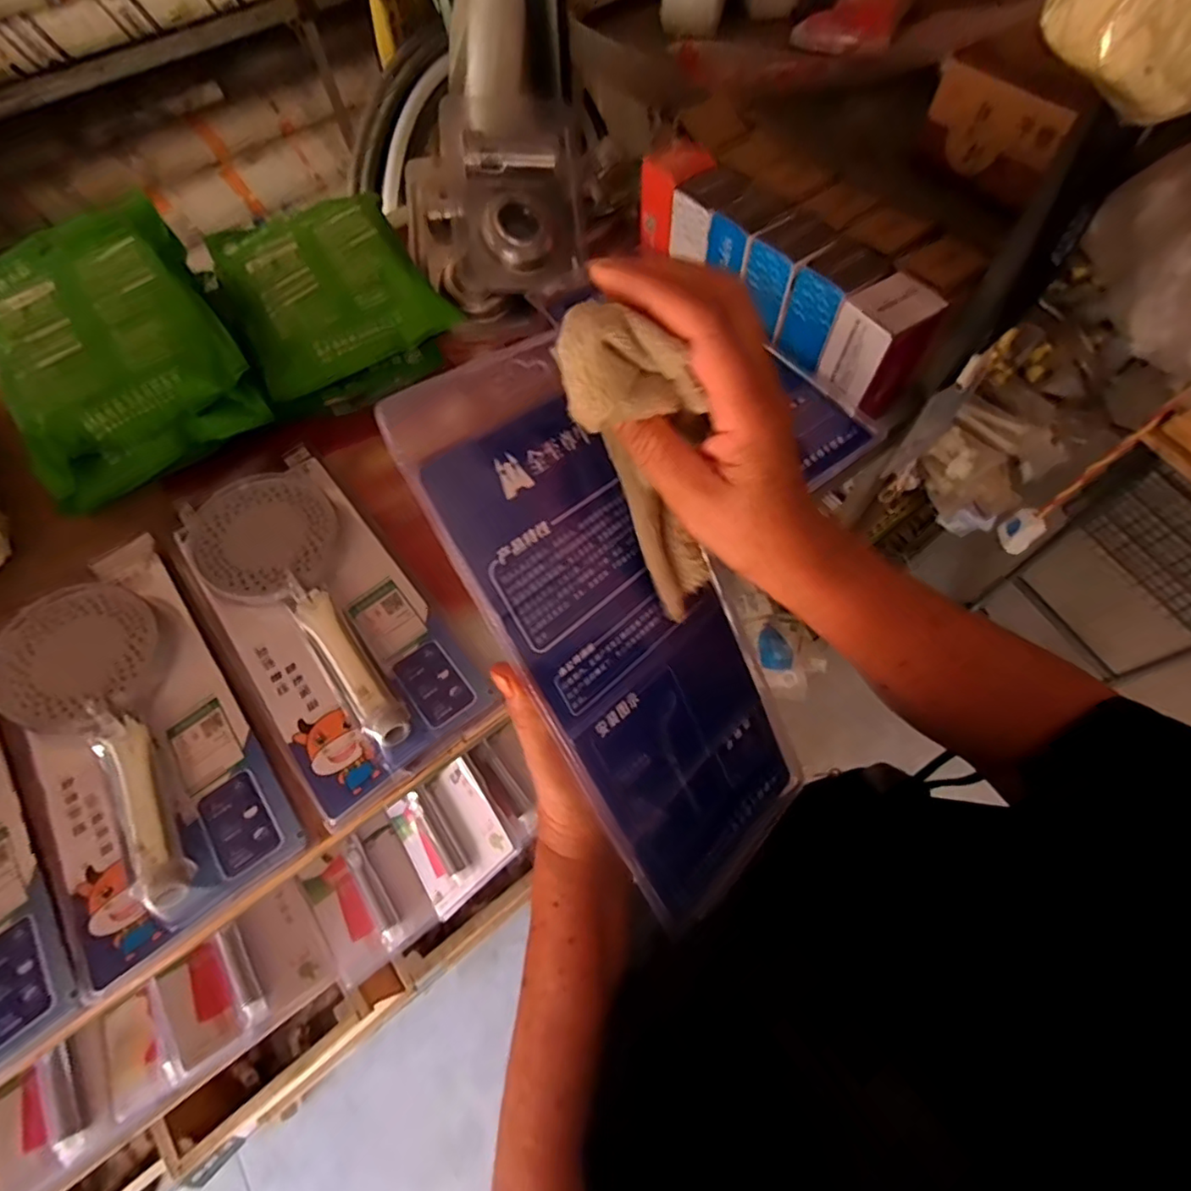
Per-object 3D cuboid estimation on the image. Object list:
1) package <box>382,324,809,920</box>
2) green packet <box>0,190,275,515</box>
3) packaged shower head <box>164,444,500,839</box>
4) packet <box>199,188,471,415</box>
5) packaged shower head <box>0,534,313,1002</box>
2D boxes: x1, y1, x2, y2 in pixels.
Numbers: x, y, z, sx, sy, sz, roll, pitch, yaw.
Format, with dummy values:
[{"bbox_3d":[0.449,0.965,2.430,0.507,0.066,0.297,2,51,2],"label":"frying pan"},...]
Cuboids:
[{"bbox_3d":[0.027,0.028,0.311,0.137,0.033,0.318,-39,113,-31],"label":"package"},{"bbox_3d":[-0.418,-0.217,0.502,0.179,0.084,0.257,-32,67,-13],"label":"green packet"},{"bbox_3d":[-0.201,0.009,0.418,0.131,0.040,0.276,-37,68,-15],"label":"packaged shower head"},{"bbox_3d":[-0.263,-0.303,0.568,0.182,0.058,0.268,-29,66,-12],"label":"packet"},{"bbox_3d":[-0.324,0.085,0.392,0.133,0.043,0.300,-37,68,-15],"label":"packaged shower head"}]

